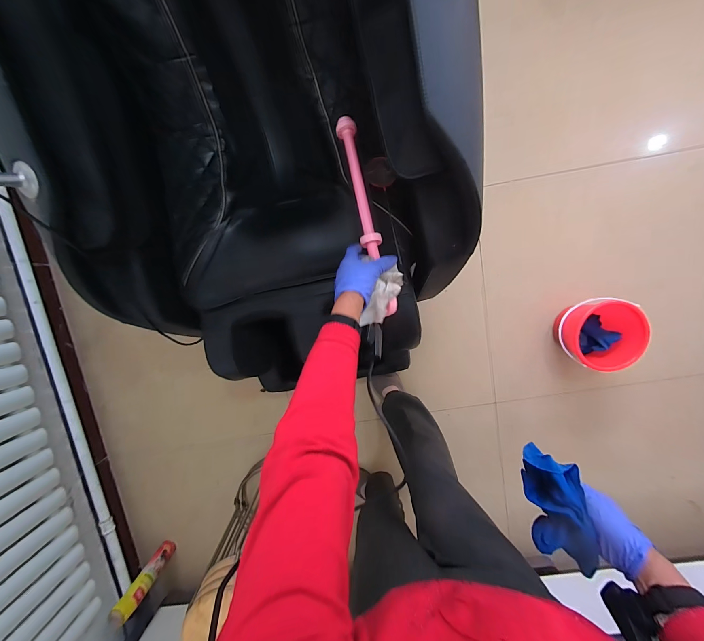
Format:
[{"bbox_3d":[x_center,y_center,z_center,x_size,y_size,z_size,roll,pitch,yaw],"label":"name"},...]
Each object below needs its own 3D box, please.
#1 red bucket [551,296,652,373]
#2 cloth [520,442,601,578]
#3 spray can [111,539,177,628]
[{"bbox_3d":[0.796,0.035,1.026,0.183,0.207,0.224,20,99,-1],"label":"red bucket"},{"bbox_3d":[0.339,0.316,0.508,0.084,0.091,0.190,-14,83,4],"label":"cloth"},{"bbox_3d":[-0.744,0.936,1.131,0.066,0.276,0.071,36,98,-3],"label":"spray can"}]

